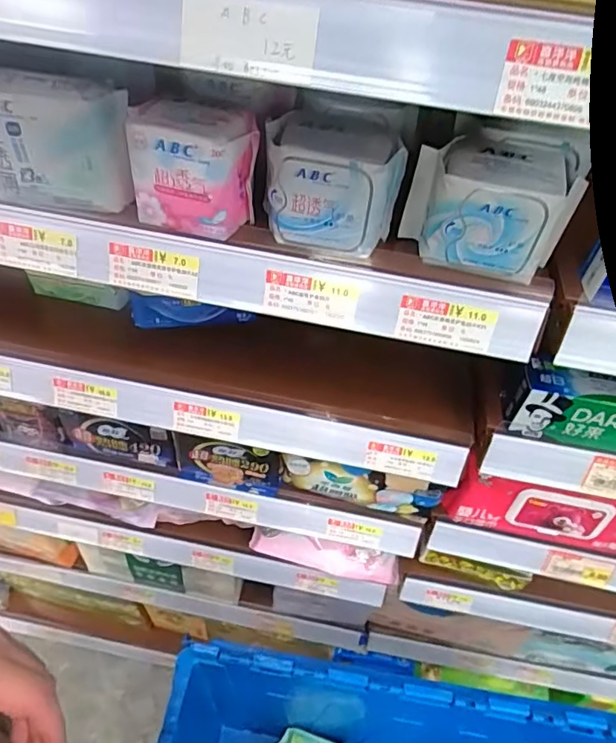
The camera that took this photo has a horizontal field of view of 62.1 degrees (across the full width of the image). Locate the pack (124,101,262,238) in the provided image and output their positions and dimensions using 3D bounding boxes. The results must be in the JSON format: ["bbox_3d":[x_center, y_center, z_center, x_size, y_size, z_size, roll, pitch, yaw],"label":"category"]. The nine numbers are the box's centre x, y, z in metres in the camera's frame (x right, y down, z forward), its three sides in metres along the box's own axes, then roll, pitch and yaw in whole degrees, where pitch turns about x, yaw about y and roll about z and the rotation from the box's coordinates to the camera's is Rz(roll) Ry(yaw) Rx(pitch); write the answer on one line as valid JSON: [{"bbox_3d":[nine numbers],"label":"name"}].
[{"bbox_3d":[-0.074,-0.134,0.340,0.075,0.064,0.052,19,50,10],"label":"pack"}]

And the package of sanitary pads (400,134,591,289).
[{"bbox_3d":[0.116,-0.110,0.337,0.098,0.063,0.065,13,49,6],"label":"package of sanitary pads"}]

